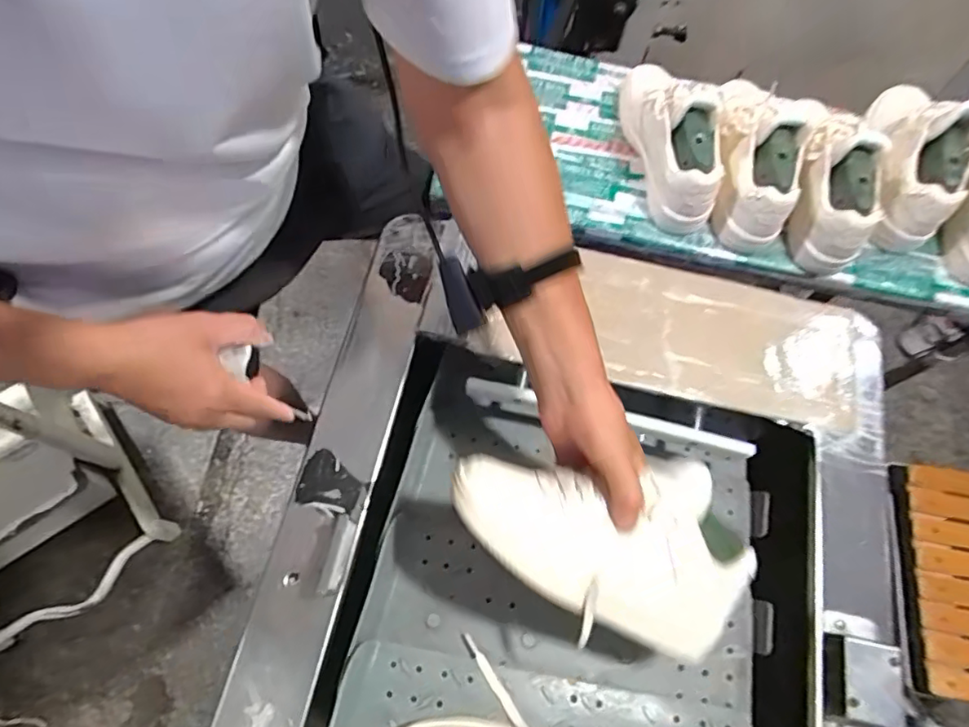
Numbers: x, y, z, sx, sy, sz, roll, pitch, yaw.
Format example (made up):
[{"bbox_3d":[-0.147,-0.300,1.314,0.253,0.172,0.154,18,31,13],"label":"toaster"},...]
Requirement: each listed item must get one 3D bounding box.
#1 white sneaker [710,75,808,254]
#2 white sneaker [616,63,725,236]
[{"bbox_3d":[0.374,-0.316,0.809,0.102,0.121,0.290,3,67,-1],"label":"white sneaker"},{"bbox_3d":[0.263,-0.333,0.813,0.100,0.123,0.283,-3,68,-3],"label":"white sneaker"}]

